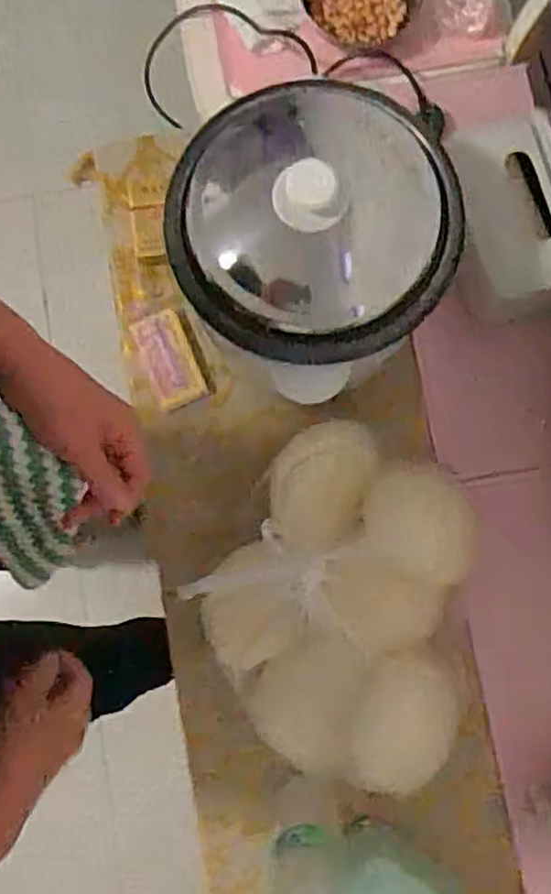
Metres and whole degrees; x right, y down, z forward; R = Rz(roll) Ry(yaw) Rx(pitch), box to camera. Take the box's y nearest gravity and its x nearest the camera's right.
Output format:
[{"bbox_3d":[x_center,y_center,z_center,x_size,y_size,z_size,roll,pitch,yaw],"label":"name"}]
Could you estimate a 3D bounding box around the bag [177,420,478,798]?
[{"bbox_3d":[0.060,0.150,0.672,0.259,0.080,0.304,17,80,3],"label":"bag"}]

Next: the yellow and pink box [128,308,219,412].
[{"bbox_3d":[-0.109,-0.092,0.767,0.062,0.022,0.105,-23,80,-4],"label":"yellow and pink box"}]

